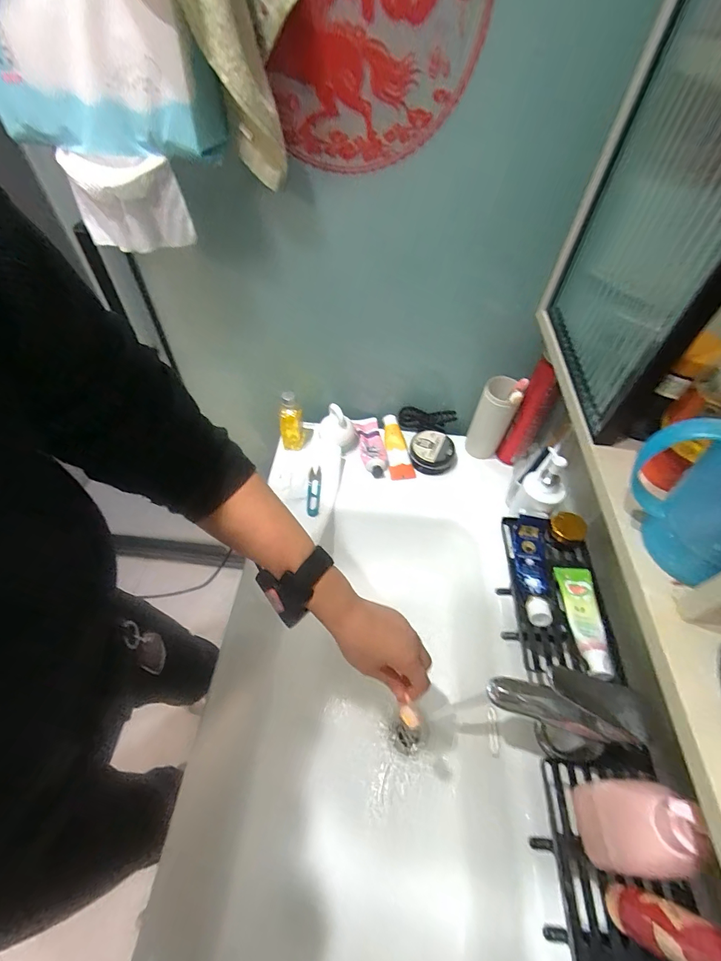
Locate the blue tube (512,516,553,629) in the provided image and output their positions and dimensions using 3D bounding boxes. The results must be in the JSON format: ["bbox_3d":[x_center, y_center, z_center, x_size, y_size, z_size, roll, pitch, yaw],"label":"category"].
[{"bbox_3d":[0.232,0.117,0.527,0.044,0.027,0.148,6,52,2],"label":"blue tube"}]

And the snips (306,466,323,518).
[{"bbox_3d":[-0.083,0.020,0.719,0.025,0.013,0.100,2,52,-1],"label":"snips"}]

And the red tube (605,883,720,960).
[{"bbox_3d":[0.216,0.320,0.287,0.027,0.158,0.031,16,53,10],"label":"red tube"}]

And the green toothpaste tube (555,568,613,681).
[{"bbox_3d":[0.274,0.166,0.487,0.040,0.020,0.140,6,52,2],"label":"green toothpaste tube"}]

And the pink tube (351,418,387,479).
[{"bbox_3d":[0.020,-0.063,0.775,0.052,0.029,0.142,-6,53,-7],"label":"pink tube"}]

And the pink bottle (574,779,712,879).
[{"bbox_3d":[0.218,0.277,0.319,0.034,0.138,0.058,-5,53,-6],"label":"pink bottle"}]

